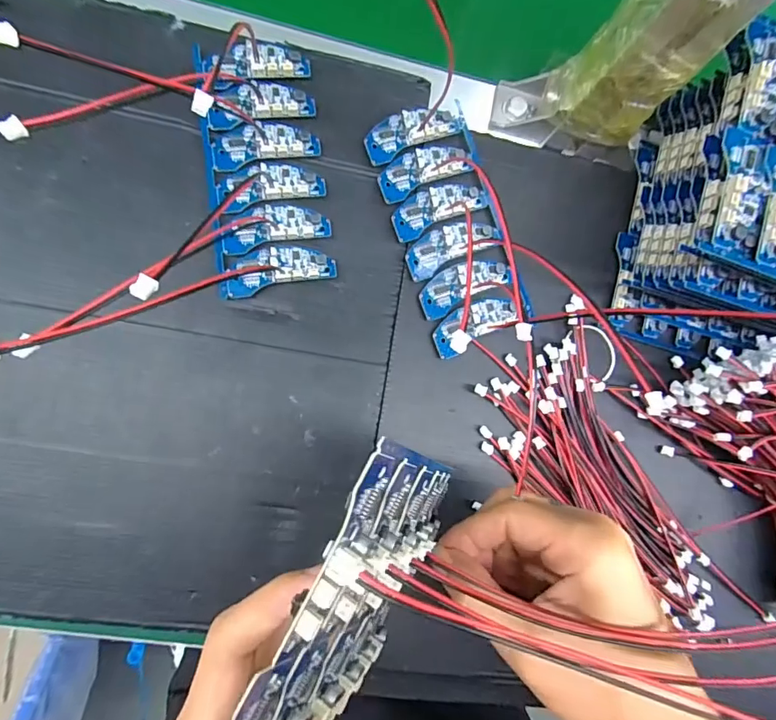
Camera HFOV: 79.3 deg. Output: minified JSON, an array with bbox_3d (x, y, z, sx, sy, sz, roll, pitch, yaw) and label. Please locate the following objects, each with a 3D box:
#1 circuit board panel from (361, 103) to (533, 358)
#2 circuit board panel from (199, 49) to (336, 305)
[{"bbox_3d":[0.040,-0.086,0.302,0.069,0.012,0.150,-19,88,-9],"label":"circuit board panel"},{"bbox_3d":[-0.076,-0.119,0.288,0.069,0.013,0.153,-7,86,-9],"label":"circuit board panel"}]

